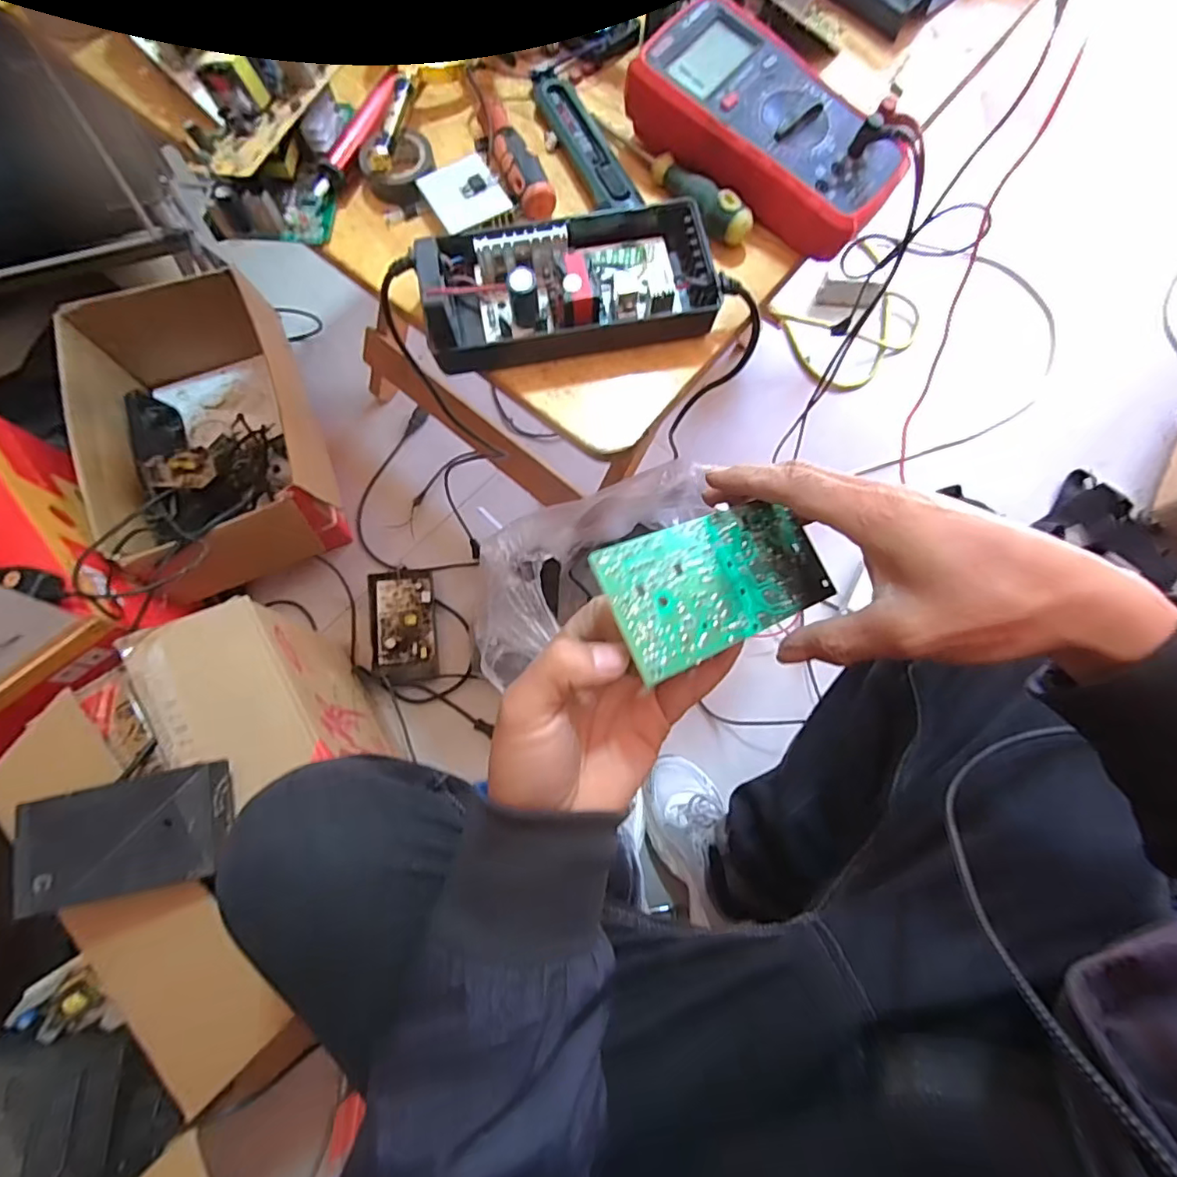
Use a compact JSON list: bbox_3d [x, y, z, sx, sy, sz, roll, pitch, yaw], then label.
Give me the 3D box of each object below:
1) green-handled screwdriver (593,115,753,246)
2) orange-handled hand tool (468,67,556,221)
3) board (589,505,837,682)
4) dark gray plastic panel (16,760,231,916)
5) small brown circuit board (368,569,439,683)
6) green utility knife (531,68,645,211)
[{"bbox_3d":[0.056,-0.288,0.396,0.019,0.026,0.148,-37,78,-9],"label":"green-handled screwdriver"},{"bbox_3d":[-0.055,-0.304,0.396,0.027,0.022,0.113,-23,76,-6],"label":"orange-handled hand tool"},{"bbox_3d":[0.069,-0.006,0.297,0.132,0.004,0.066,-20,82,-27],"label":"board"},{"bbox_3d":[-0.391,0.209,0.485,0.168,0.026,0.089,-13,75,-4],"label":"dark gray plastic panel"},{"bbox_3d":[-0.279,0.054,0.865,0.093,0.037,0.164,-5,75,-2],"label":"small brown circuit board"},{"bbox_3d":[-0.005,-0.317,0.407,0.029,0.008,0.141,-23,76,-6],"label":"green utility knife"}]

